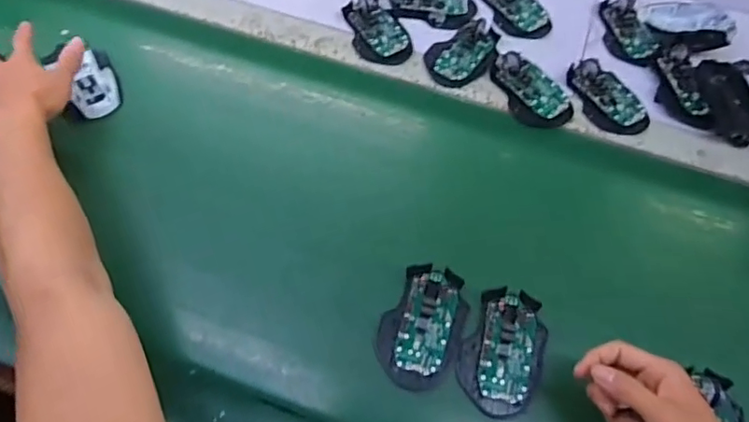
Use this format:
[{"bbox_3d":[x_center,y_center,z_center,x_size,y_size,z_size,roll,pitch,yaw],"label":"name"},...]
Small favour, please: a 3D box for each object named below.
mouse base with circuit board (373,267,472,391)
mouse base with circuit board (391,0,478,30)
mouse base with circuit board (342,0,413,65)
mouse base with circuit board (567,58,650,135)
[{"bbox_3d":[0.044,0.109,0.520,0.076,0.016,0.113,17,63,7],"label":"mouse base with circuit board"},{"bbox_3d":[0.079,-0.283,0.729,0.114,0.022,0.063,10,62,3],"label":"mouse base with circuit board"},{"bbox_3d":[0.002,-0.241,0.706,0.068,0.023,0.124,-18,64,-12],"label":"mouse base with circuit board"},{"bbox_3d":[0.285,-0.141,0.663,0.065,0.021,0.106,-15,64,-10],"label":"mouse base with circuit board"}]

